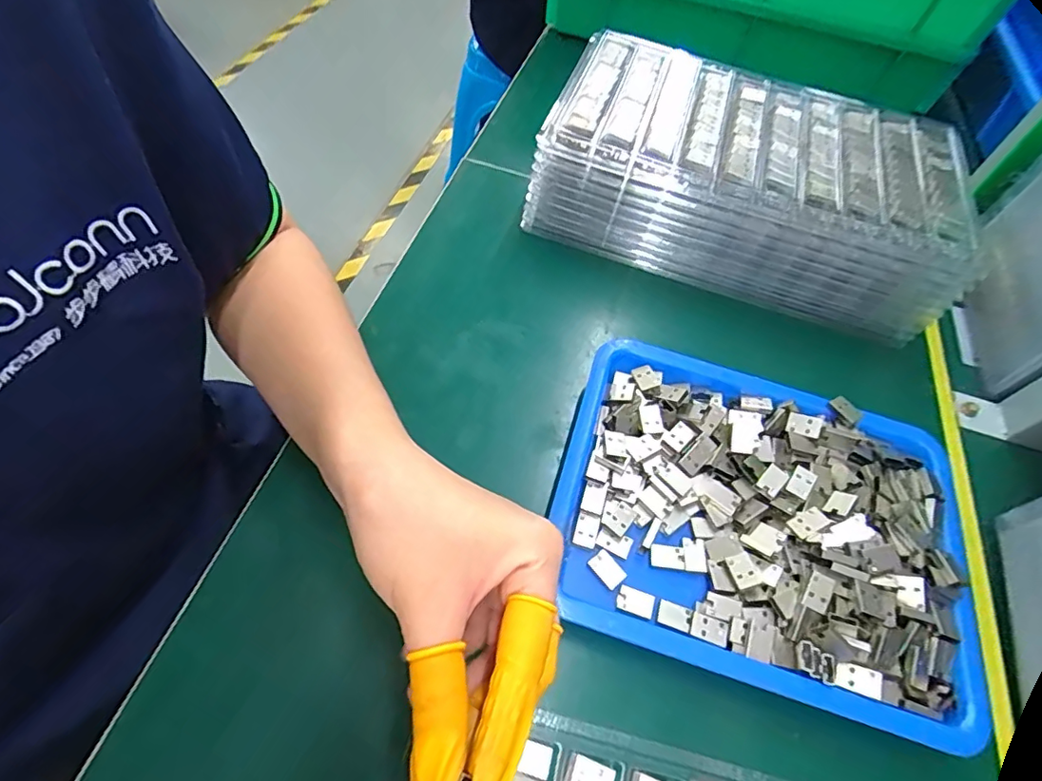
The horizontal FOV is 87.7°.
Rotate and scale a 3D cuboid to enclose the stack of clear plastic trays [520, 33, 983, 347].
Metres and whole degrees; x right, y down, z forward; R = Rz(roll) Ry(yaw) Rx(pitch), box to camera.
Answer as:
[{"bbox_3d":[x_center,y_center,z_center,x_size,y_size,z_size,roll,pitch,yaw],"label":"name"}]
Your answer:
[{"bbox_3d":[0.169,-0.164,0.424,0.295,0.087,0.167,19,56,6],"label":"stack of clear plastic trays"}]

